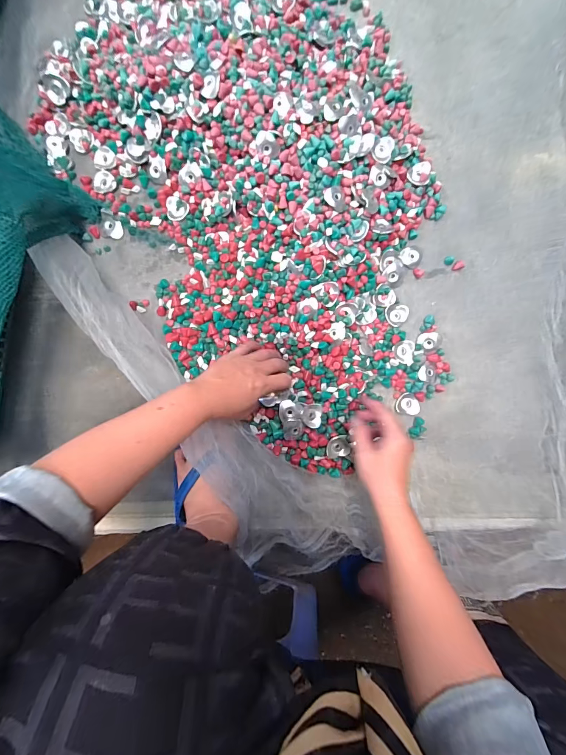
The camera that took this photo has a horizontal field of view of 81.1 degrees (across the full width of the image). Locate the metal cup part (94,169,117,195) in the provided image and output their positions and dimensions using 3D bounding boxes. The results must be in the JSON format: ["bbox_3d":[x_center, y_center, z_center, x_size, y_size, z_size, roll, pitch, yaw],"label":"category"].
[{"bbox_3d":[-0.275,-0.302,0.510,0.033,0.004,0.034,-9,90,-2],"label":"metal cup part"}]

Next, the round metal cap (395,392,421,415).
[{"bbox_3d":[0.200,0.042,0.528,0.037,0.009,0.034,-1,89,-2],"label":"round metal cap"}]

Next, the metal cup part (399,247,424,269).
[{"bbox_3d":[0.205,-0.193,0.528,0.042,0.013,0.035,-39,91,-2],"label":"metal cup part"}]

